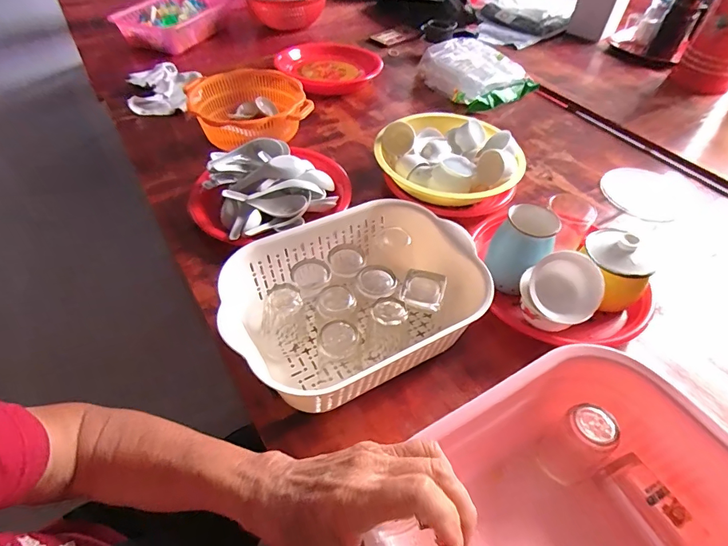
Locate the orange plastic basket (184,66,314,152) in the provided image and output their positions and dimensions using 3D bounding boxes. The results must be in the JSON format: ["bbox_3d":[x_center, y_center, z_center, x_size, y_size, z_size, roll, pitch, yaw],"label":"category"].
[{"bbox_3d":[-0.237,-0.334,0.868,0.226,0.083,0.220,-14,51,-14],"label":"orange plastic basket"}]

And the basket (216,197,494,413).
[{"bbox_3d":[-0.009,0.040,0.516,0.299,0.105,0.220,-23,52,-20],"label":"basket"}]

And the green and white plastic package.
[{"bbox_3d":[0.274,-0.491,1.017,0.214,0.072,0.224,-22,53,-20],"label":"green and white plastic package"}]

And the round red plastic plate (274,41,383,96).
[{"bbox_3d":[-0.096,-0.529,1.068,0.243,0.050,0.248,1,49,-1],"label":"round red plastic plate"}]

